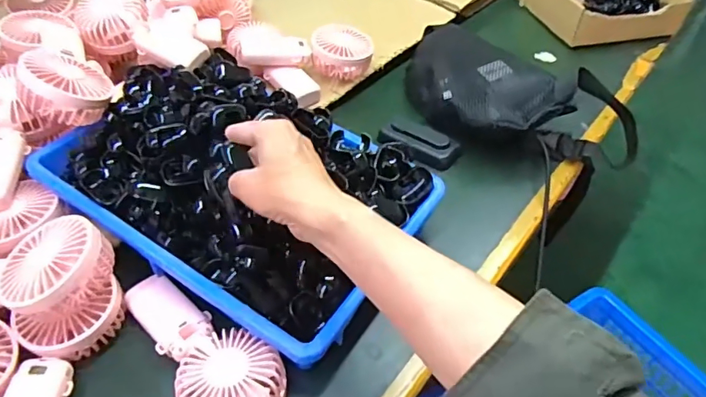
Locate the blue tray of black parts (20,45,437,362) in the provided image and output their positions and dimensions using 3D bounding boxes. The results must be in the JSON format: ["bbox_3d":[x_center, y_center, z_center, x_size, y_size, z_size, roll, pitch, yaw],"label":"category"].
[{"bbox_3d":[-0.118,-0.028,0.507,0.357,0.101,0.236,26,50,23],"label":"blue tray of black parts"}]

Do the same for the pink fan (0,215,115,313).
[{"bbox_3d":[-0.254,0.054,0.421,0.086,0.037,0.084,-35,55,-30],"label":"pink fan"}]

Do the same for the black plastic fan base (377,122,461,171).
[{"bbox_3d":[0.084,-0.069,0.647,0.103,0.020,0.044,20,78,13],"label":"black plastic fan base"}]

